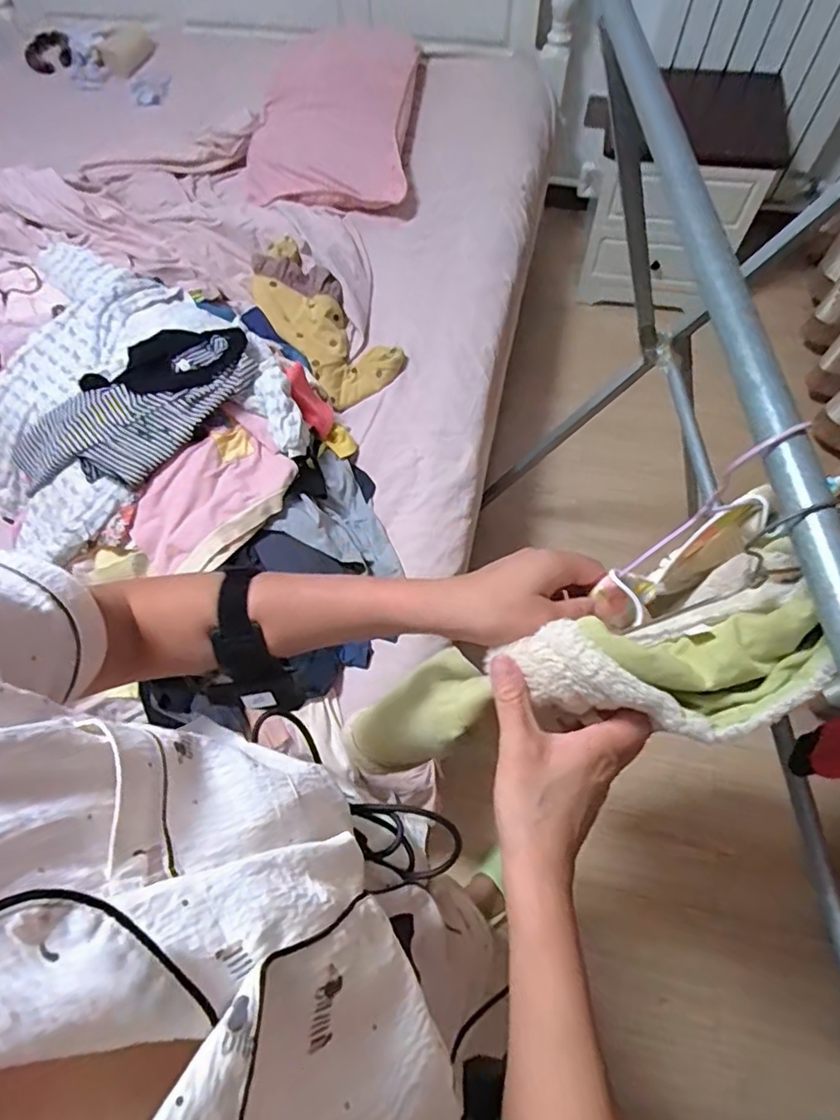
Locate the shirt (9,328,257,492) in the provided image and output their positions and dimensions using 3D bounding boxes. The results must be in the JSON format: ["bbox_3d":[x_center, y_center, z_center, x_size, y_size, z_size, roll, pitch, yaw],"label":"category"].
[{"bbox_3d":[-0.459,-0.238,0.954,0.418,0.094,0.199,-36,71,-12],"label":"shirt"}]

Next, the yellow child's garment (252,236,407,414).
[{"bbox_3d":[-0.225,-0.528,1.283,0.194,0.107,0.414,-36,71,-12],"label":"yellow child's garment"}]

